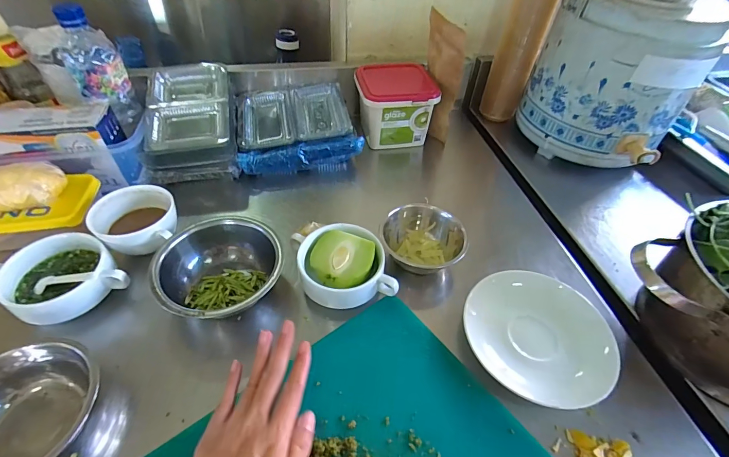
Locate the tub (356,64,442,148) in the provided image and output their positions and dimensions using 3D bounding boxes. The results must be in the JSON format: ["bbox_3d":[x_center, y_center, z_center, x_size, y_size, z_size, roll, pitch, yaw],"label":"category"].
[{"bbox_3d":[0.054,-0.224,0.660,0.131,0.111,0.118,-2,47,-5],"label":"tub"}]

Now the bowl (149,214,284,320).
[{"bbox_3d":[-0.166,0.052,0.421,0.141,0.062,0.116,-6,47,-9],"label":"bowl"}]

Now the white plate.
[{"bbox_3d":[0.187,0.113,0.391,0.135,0.029,0.150,-25,53,-25],"label":"white plate"}]

